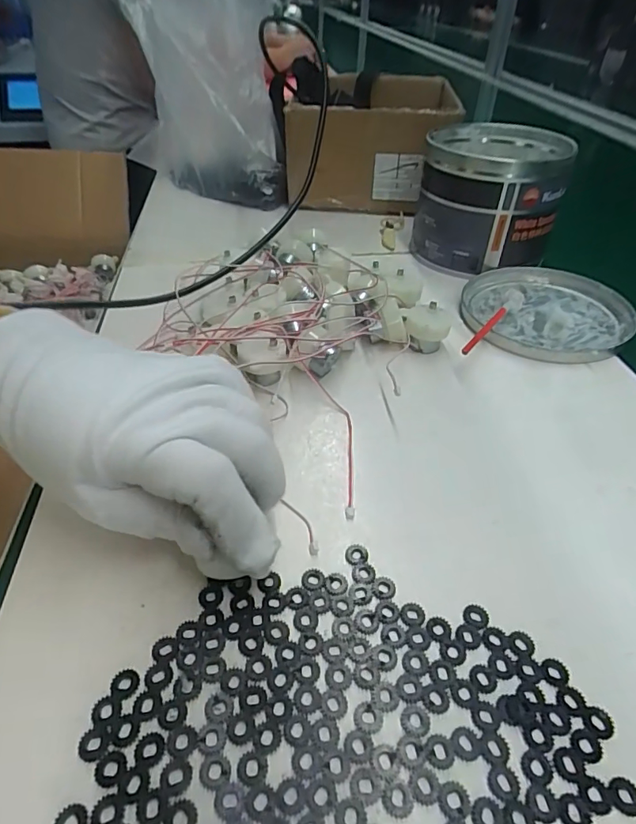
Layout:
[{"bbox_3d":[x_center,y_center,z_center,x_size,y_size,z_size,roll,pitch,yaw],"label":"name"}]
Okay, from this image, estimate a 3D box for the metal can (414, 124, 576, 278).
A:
[{"bbox_3d":[0.162,-0.201,0.466,0.117,0.102,0.124,0,42,0],"label":"metal can"}]

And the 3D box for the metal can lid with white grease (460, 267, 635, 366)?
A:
[{"bbox_3d":[0.186,-0.085,0.399,0.128,0.015,0.132,1,42,-1],"label":"metal can lid with white grease"}]

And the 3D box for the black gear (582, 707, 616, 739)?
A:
[{"bbox_3d":[0.105,0.115,0.182,0.010,0.004,0.010,1,42,-1],"label":"black gear"}]

